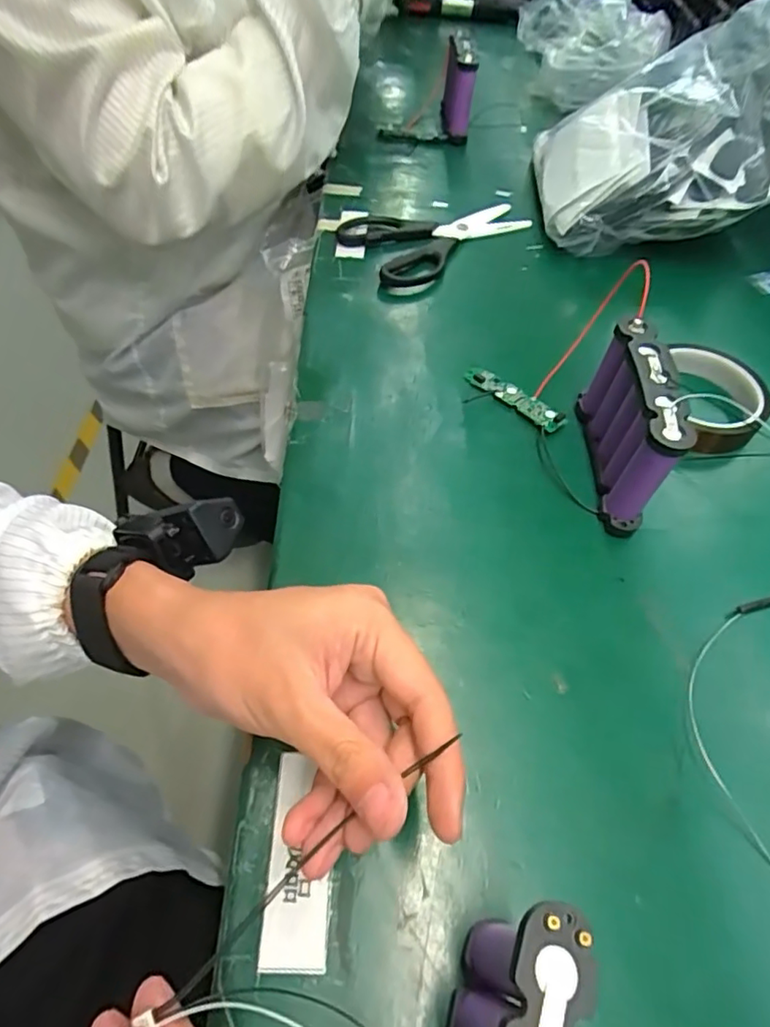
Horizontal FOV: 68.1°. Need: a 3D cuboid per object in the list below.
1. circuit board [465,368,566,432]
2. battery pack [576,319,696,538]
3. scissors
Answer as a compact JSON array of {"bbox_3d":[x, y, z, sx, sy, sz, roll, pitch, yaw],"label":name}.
[{"bbox_3d":[0.093,-0.085,0.413,0.081,0.004,0.017,39,80,23],"label":"circuit board"},{"bbox_3d":[0.152,-0.053,0.355,0.025,0.080,0.111,4,55,1],"label":"battery pack"},{"bbox_3d":[0.055,-0.261,0.534,0.179,0.014,0.109,-26,60,-19],"label":"scissors"}]

